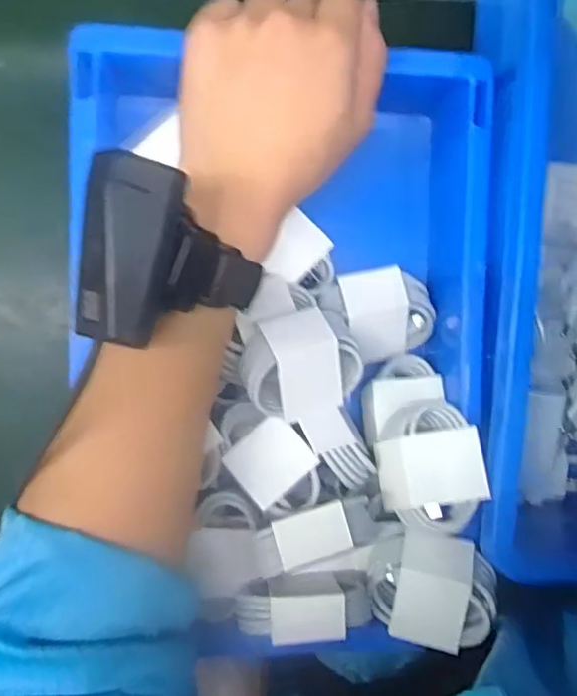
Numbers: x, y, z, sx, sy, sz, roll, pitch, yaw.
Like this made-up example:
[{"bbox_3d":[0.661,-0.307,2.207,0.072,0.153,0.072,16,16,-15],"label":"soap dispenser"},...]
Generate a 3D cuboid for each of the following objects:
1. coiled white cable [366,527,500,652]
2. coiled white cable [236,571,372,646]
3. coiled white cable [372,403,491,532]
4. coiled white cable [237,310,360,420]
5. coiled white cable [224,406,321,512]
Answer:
[{"bbox_3d":[0.074,0.124,0.318,0.062,0.027,0.054,7,86,14],"label":"coiled white cable"},{"bbox_3d":[0.008,0.127,0.305,0.066,0.035,0.025,-2,90,-6],"label":"coiled white cable"},{"bbox_3d":[0.074,0.061,0.318,0.052,0.023,0.062,-1,81,10],"label":"coiled white cable"},{"bbox_3d":[0.007,0.008,0.317,0.061,0.026,0.052,-15,91,-6],"label":"coiled white cable"},{"bbox_3d":[-0.010,0.057,0.321,0.039,0.017,0.063,-39,79,-4],"label":"coiled white cable"}]

